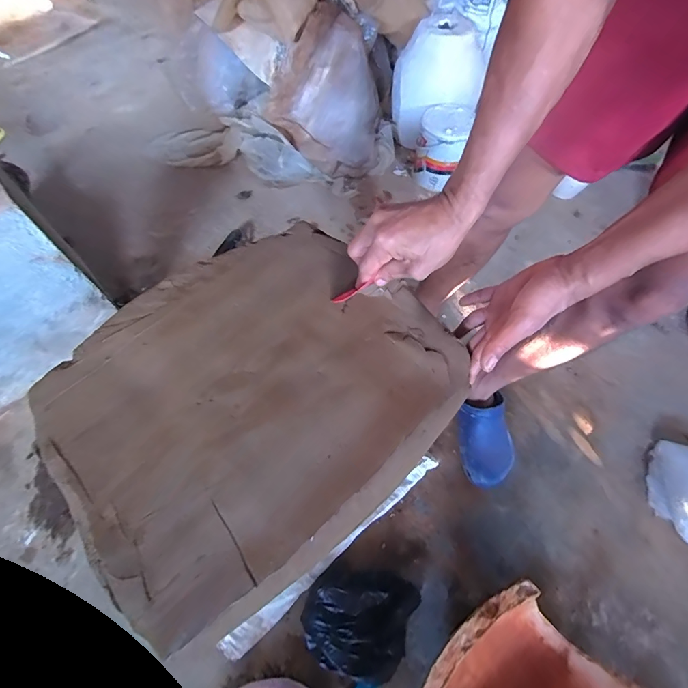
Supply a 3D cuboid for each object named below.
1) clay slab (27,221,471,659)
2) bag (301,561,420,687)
[{"bbox_3d":[-0.090,0.039,0.412,0.399,0.026,0.333,-38,68,-22],"label":"clay slab"},{"bbox_3d":[0.024,0.482,0.665,0.185,0.062,0.156,15,60,6],"label":"bag"}]

